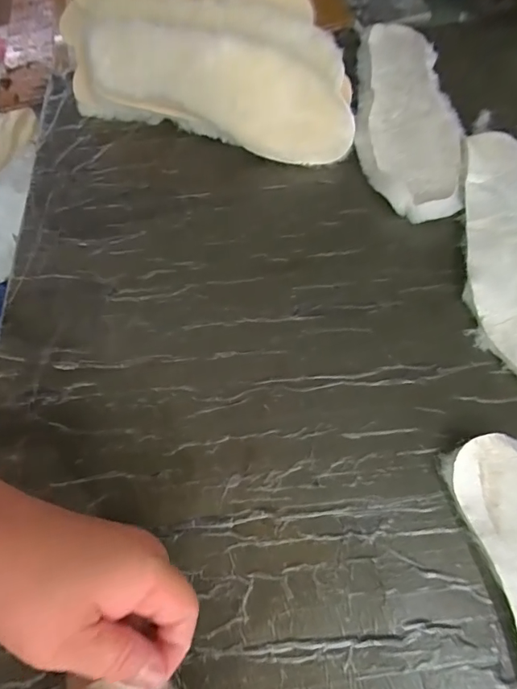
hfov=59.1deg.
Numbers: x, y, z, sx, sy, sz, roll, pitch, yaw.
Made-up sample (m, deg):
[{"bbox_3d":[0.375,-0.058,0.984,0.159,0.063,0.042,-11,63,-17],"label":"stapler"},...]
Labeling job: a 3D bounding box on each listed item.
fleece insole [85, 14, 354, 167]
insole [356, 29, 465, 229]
[{"bbox_3d":[-0.040,-0.263,0.461,0.279,0.092,0.025,22,24,2],"label":"fleece insole"},{"bbox_3d":[0.150,-0.244,0.479,0.097,0.017,0.273,-3,65,1],"label":"insole"}]

